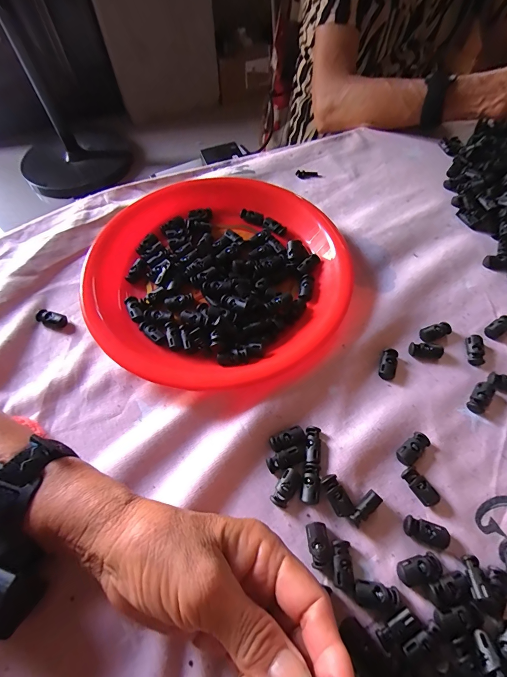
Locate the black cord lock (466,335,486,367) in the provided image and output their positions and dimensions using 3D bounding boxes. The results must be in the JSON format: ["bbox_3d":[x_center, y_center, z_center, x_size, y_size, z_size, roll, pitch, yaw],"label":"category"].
[{"bbox_3d":[0.202,0.011,0.294,0.015,0.008,0.028,8,62,6],"label":"black cord lock"}]

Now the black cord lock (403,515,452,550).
[{"bbox_3d":[0.121,0.135,0.226,0.028,0.006,0.014,19,64,11],"label":"black cord lock"}]

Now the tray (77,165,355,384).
[{"bbox_3d":[-0.036,-0.075,0.328,0.255,0.023,0.256,-20,63,-9],"label":"tray"}]

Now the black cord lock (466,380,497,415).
[{"bbox_3d":[0.193,0.050,0.273,0.014,0.008,0.030,33,67,17],"label":"black cord lock"}]

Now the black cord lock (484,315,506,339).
[{"bbox_3d":[0.233,-0.011,0.305,0.029,0.007,0.014,-32,65,-14],"label":"black cord lock"}]

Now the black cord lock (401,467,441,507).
[{"bbox_3d":[0.124,0.109,0.240,0.014,0.007,0.027,-28,65,-13],"label":"black cord lock"}]

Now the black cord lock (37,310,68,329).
[{"bbox_3d":[-0.195,-0.019,0.311,0.026,0.009,0.016,20,64,12],"label":"black cord lock"}]

